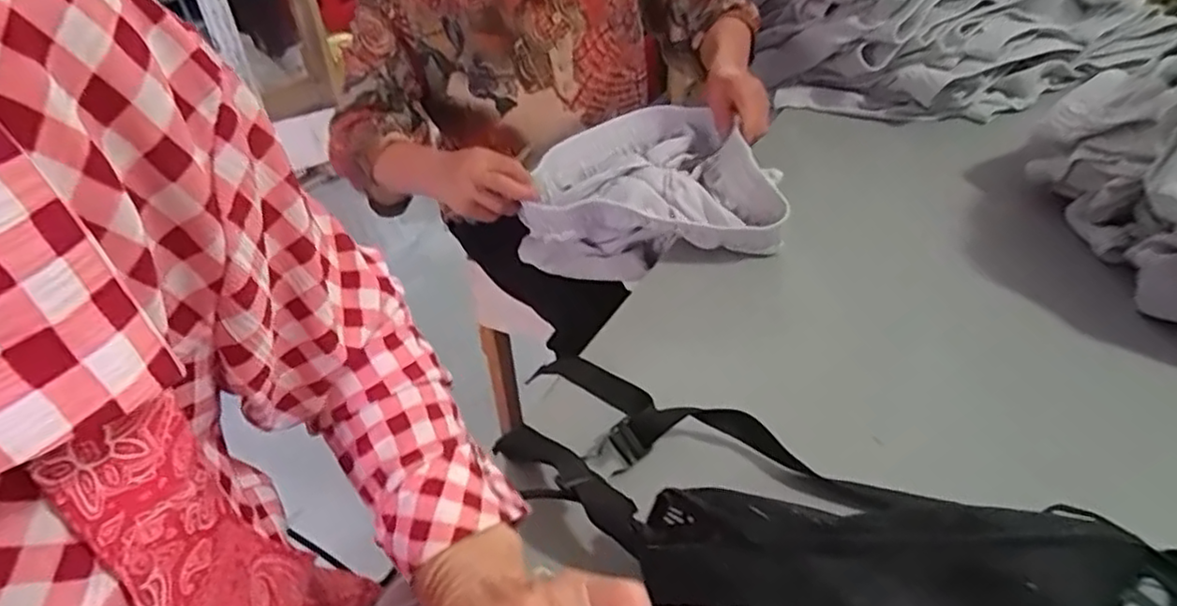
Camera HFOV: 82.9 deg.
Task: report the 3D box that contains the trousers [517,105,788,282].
[{"bbox_3d":[0.067,-0.126,0.760,0.256,0.113,0.225,2,40,6],"label":"trousers"}]

